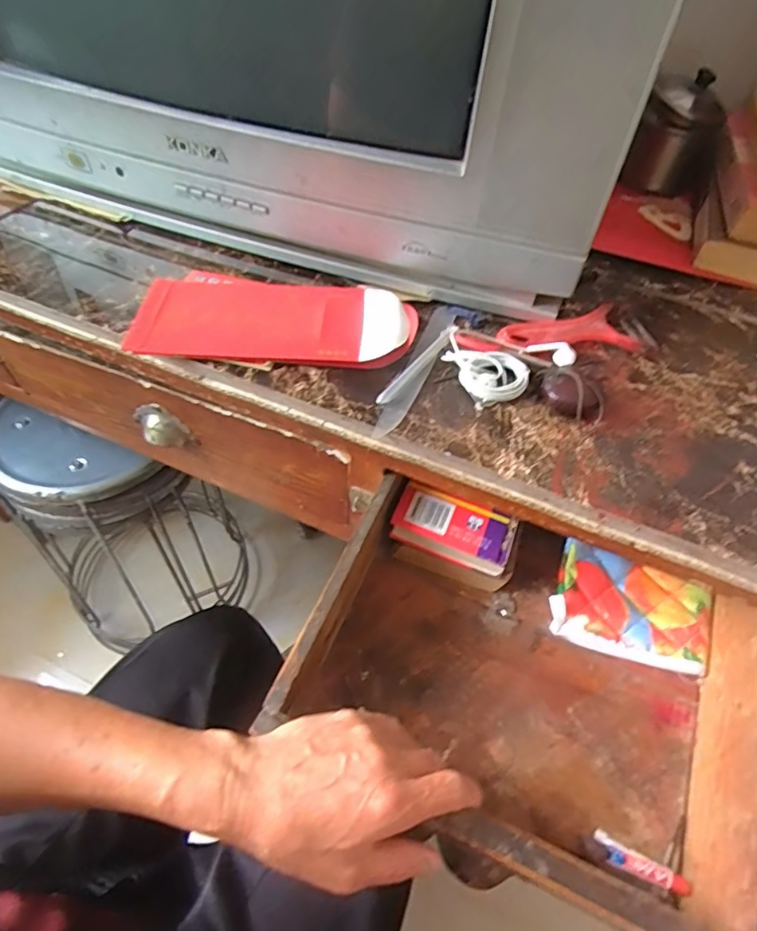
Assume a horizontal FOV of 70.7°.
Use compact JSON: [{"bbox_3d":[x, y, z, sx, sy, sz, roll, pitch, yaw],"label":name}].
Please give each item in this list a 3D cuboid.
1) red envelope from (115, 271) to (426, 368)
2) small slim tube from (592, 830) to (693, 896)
[{"bbox_3d":[-0.078,-0.121,0.420,0.208,0.017,0.108,3,52,-1],"label":"red envelope"},{"bbox_3d":[0.189,0.288,0.383,0.064,0.008,0.016,25,54,15],"label":"small slim tube"}]

